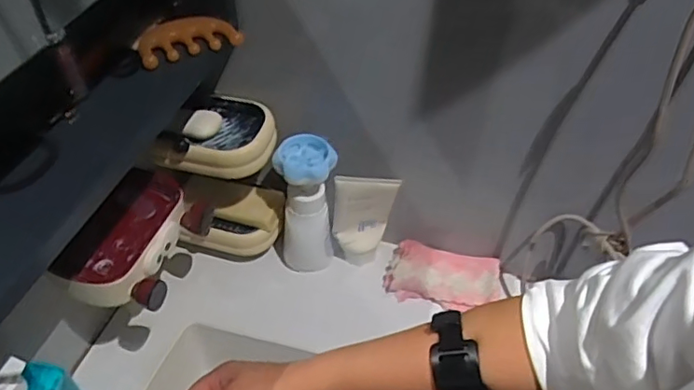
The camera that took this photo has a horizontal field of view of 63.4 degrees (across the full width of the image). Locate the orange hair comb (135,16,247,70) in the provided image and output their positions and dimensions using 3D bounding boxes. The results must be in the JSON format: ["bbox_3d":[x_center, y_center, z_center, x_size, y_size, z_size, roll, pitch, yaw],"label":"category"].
[{"bbox_3d":[-0.160,-0.158,0.560,0.098,0.017,0.059,-21,50,-21],"label":"orange hair comb"}]

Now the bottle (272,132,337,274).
[{"bbox_3d":[-0.052,0.021,0.720,0.067,0.204,0.059,-10,47,-11],"label":"bottle"}]

